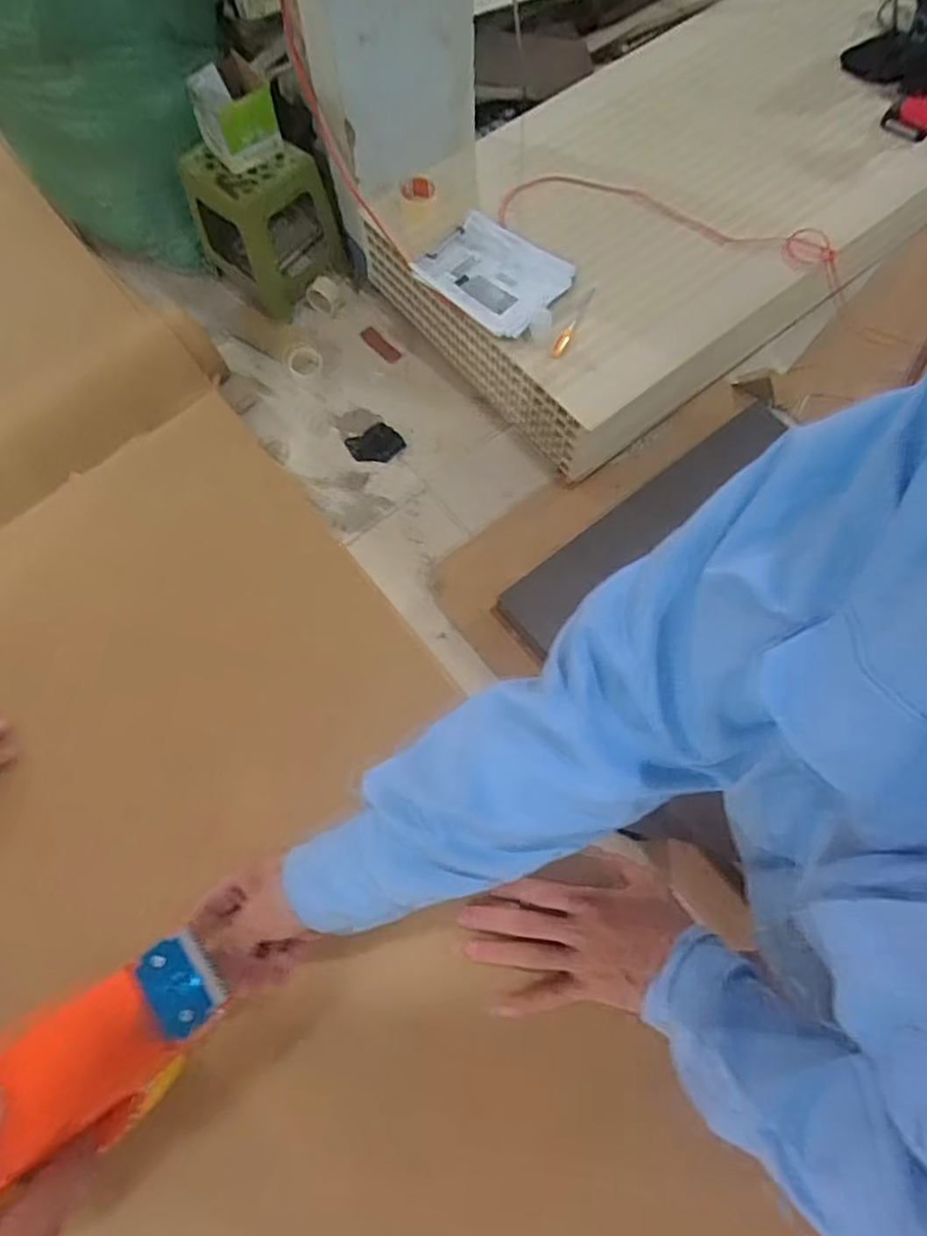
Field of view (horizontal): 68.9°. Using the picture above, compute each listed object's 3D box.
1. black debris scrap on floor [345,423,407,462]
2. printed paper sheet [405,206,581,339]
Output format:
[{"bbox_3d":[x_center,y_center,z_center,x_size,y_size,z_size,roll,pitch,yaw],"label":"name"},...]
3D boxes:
[{"bbox_3d":[-0.219,-0.438,1.699,0.130,0.014,0.103,-28,71,-9],"label":"black debris scrap on floor"},{"bbox_3d":[0.073,-0.810,1.571,0.328,0.042,0.276,36,74,14],"label":"printed paper sheet"}]

